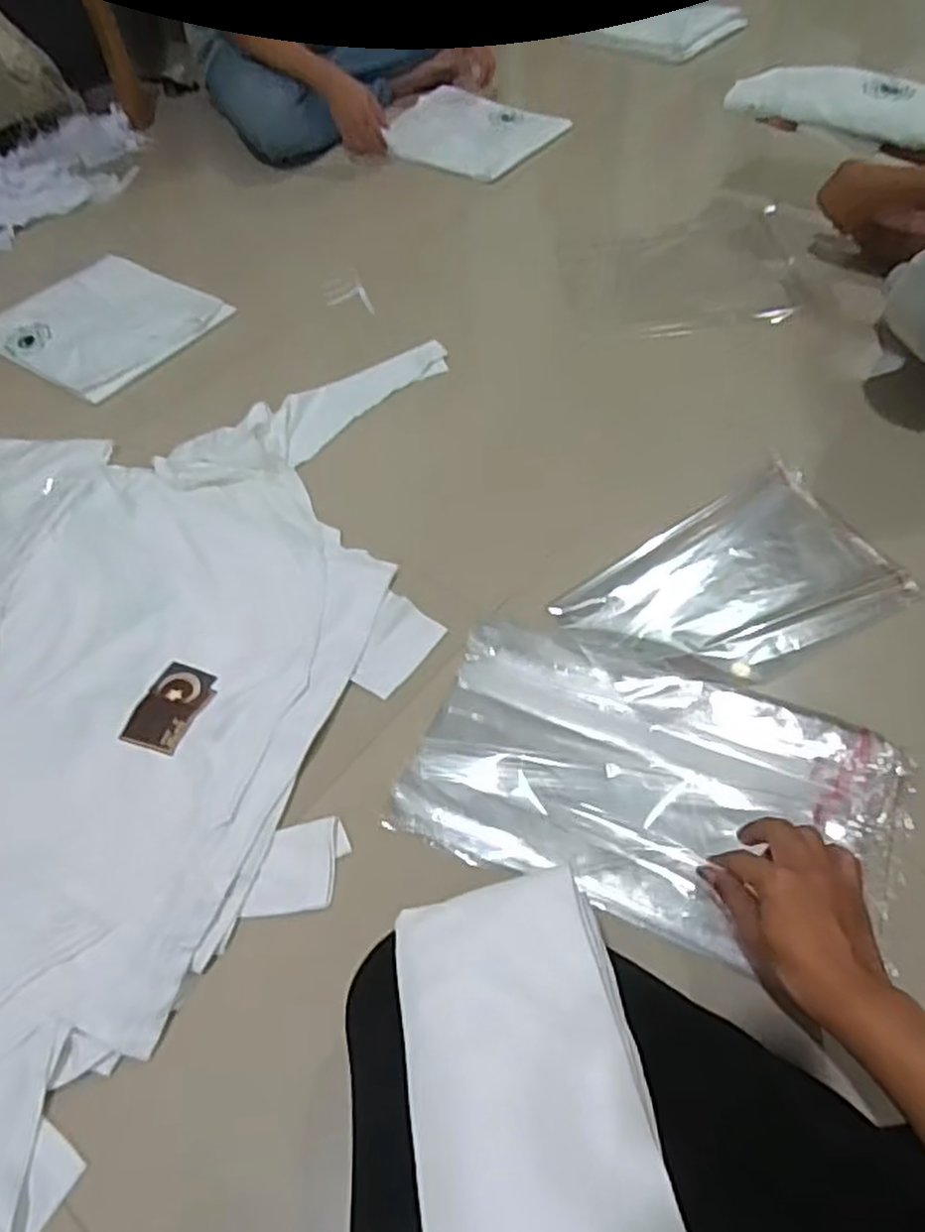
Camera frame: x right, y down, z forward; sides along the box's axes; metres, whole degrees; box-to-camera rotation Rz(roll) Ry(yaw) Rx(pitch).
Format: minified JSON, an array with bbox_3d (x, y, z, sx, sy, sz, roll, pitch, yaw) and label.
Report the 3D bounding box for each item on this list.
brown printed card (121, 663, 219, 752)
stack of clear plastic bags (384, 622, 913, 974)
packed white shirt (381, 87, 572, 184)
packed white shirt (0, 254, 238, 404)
[{"bbox_3d":[-0.287,0.090,0.753,0.062,0.004,0.094,18,54,13],"label":"brown printed card"},{"bbox_3d":[0.172,0.150,0.703,0.418,0.023,0.255,18,57,16],"label":"stack of clear plastic bags"},{"bbox_3d":[0.011,-0.965,1.528,0.318,0.018,0.268,25,63,17],"label":"packed white shirt"},{"bbox_3d":[-0.572,-0.473,1.212,0.327,0.024,0.288,31,61,23],"label":"packed white shirt"}]

